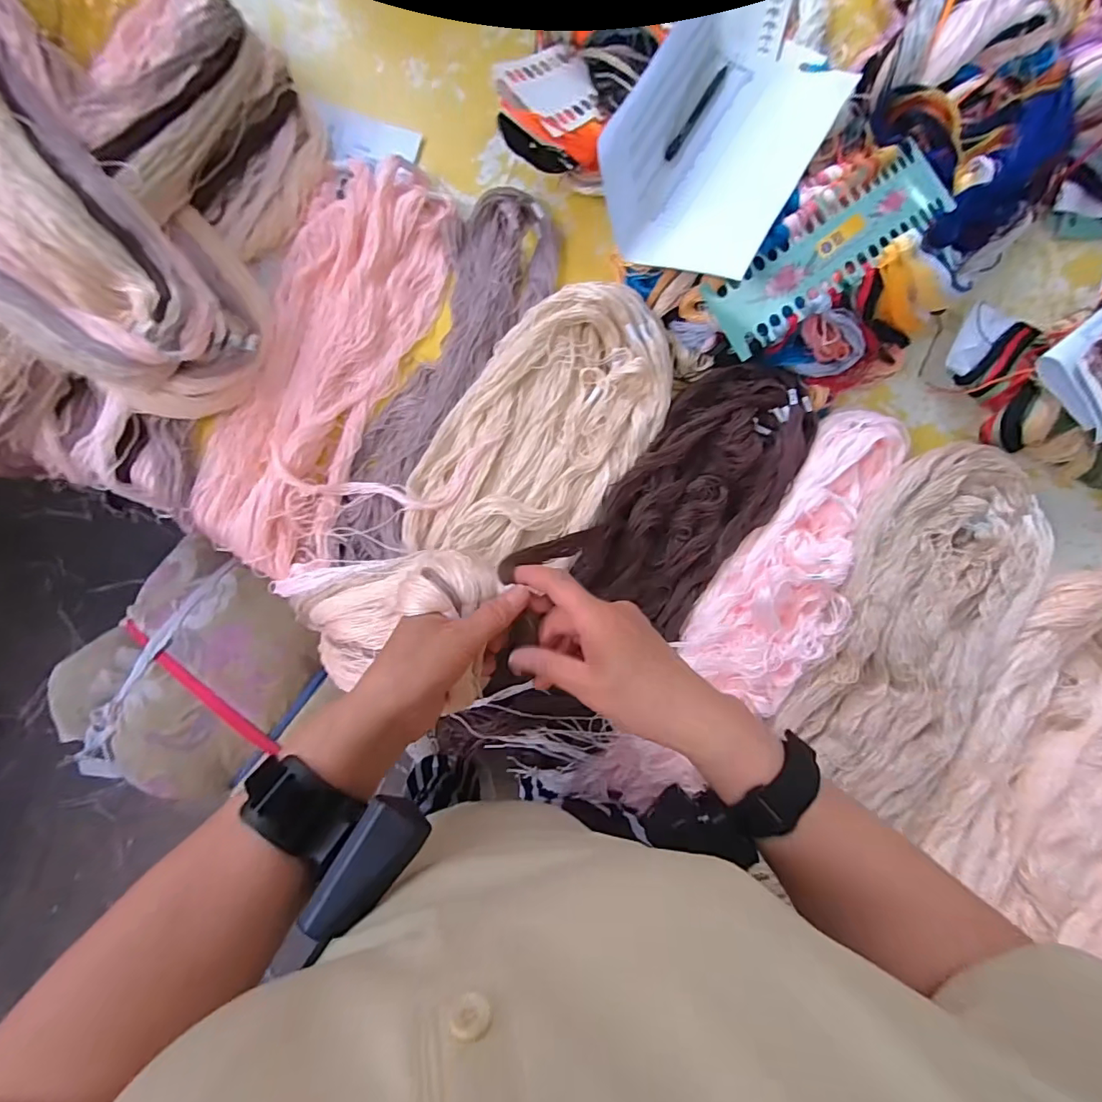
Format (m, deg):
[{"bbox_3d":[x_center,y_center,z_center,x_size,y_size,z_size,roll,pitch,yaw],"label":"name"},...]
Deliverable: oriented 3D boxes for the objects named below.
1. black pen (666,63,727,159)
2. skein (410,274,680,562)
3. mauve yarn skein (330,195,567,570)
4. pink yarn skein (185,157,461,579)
[{"bbox_3d":[0.147,-0.444,0.520,0.011,0.013,0.138,31,74,-4],"label":"black pen"},{"bbox_3d":[-0.004,-0.110,0.497,0.178,0.037,0.321,37,82,-3],"label":"skein"},{"bbox_3d":[-0.102,-0.174,0.500,0.097,0.029,0.393,24,83,-5],"label":"mauve yarn skein"},{"bbox_3d":[-0.213,-0.181,0.489,0.138,0.042,0.397,21,83,-5],"label":"pink yarn skein"}]

